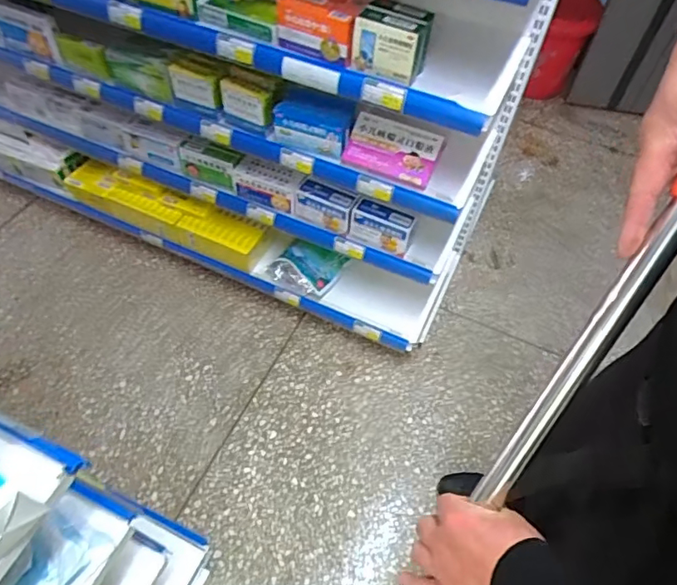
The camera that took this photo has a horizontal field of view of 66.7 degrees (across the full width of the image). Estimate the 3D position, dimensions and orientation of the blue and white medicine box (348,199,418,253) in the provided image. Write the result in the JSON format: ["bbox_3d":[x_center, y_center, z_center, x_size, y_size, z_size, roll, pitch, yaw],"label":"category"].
[{"bbox_3d":[0.093,-0.140,1.093,0.131,0.080,0.049,21,56,10],"label":"blue and white medicine box"}]

